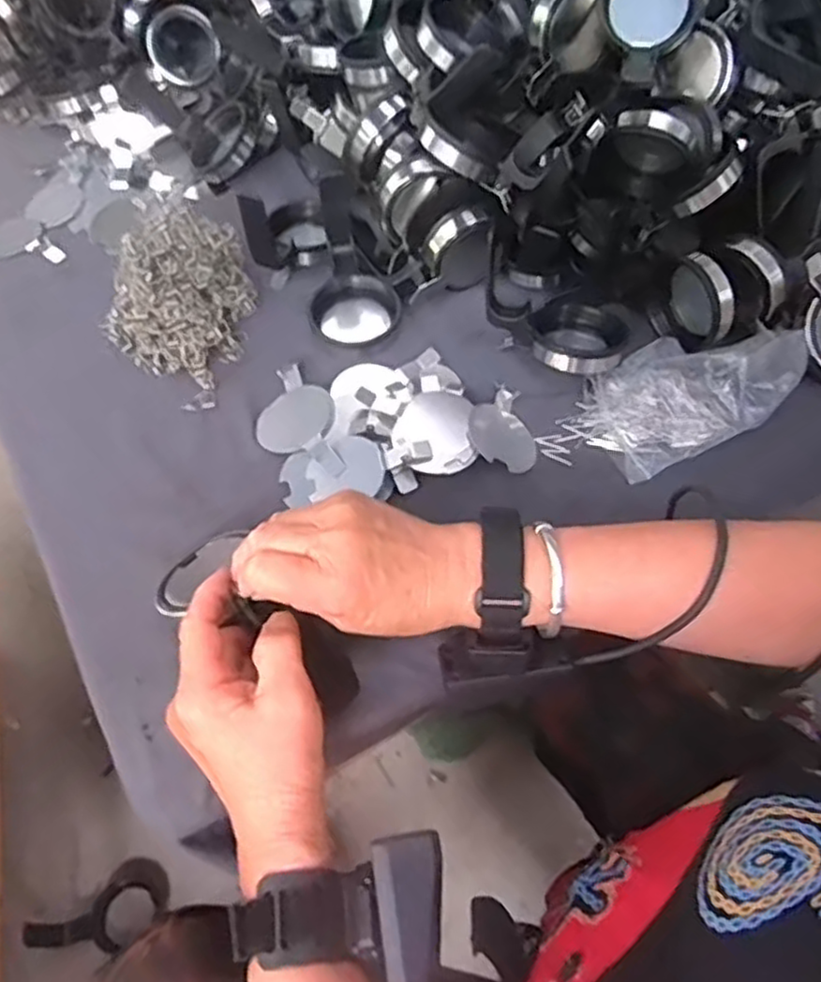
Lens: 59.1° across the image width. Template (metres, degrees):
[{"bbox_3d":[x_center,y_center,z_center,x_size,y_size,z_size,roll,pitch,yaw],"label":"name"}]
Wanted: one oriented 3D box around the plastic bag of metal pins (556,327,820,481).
[{"bbox_3d":[0.196,-0.075,0.511,0.162,0.040,0.090,-22,58,-13],"label":"plastic bag of metal pins"}]

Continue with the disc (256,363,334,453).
[{"bbox_3d":[-0.084,-0.055,0.520,0.063,0.007,0.062,27,71,30],"label":"disc"}]

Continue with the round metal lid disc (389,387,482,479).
[{"bbox_3d":[0.015,-0.039,0.491,0.054,0.011,0.064,-5,56,-2],"label":"round metal lid disc"}]

